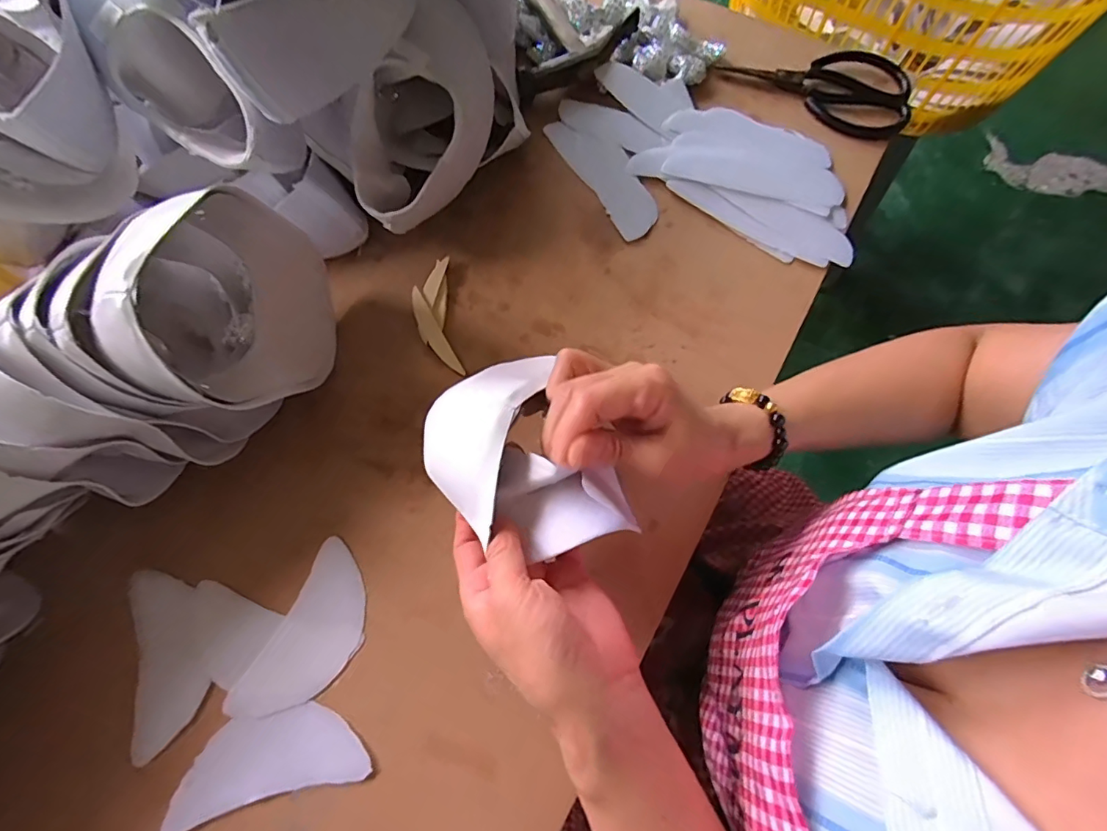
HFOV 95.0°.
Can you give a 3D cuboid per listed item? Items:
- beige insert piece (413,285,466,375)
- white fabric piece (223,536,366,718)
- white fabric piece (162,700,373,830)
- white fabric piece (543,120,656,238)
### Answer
[{"bbox_3d":[-0.092,-0.064,0.389,0.015,0.012,0.077,-27,71,-10],"label":"beige insert piece"},{"bbox_3d":[-0.150,0.137,0.316,0.052,0.004,0.107,24,70,9],"label":"white fabric piece"},{"bbox_3d":[-0.164,0.196,0.291,0.106,0.004,0.045,-14,69,-5],"label":"white fabric piece"},{"bbox_3d":[0.048,-0.221,0.456,0.048,0.004,0.146,-27,71,-10],"label":"white fabric piece"}]

